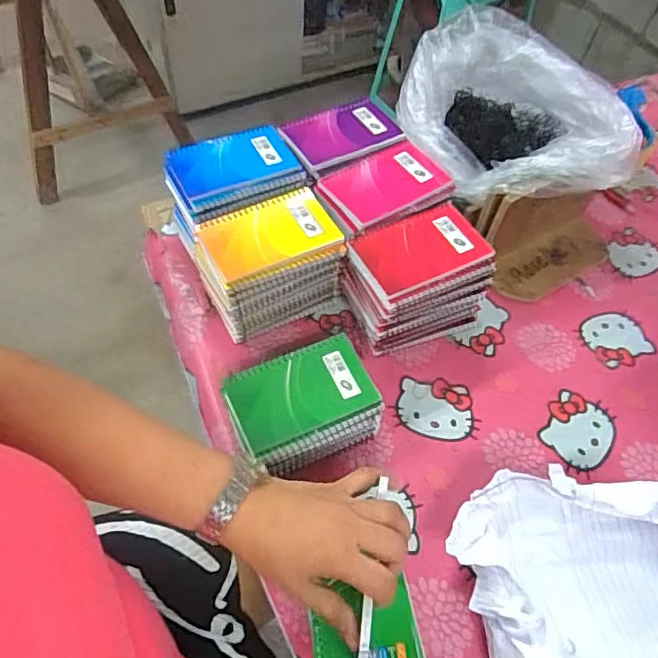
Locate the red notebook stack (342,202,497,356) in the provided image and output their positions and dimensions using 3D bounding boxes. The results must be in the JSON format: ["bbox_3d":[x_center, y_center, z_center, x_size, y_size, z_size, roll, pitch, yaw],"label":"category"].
[{"bbox_3d":[0.093,-0.051,0.622,0.139,0.119,0.094,-18,60,-15],"label":"red notebook stack"}]

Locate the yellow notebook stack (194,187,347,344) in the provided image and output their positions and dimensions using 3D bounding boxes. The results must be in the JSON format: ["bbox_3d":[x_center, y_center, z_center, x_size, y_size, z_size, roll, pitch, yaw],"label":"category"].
[{"bbox_3d":[-0.068,-0.065,0.615,0.148,0.117,0.098,-23,61,-17],"label":"yellow notebook stack"}]

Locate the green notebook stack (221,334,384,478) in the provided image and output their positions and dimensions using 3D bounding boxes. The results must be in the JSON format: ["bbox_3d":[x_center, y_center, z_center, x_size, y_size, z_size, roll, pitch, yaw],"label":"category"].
[{"bbox_3d":[-0.024,0.083,0.558,0.135,0.068,0.101,-20,60,-16],"label":"green notebook stack"}]

